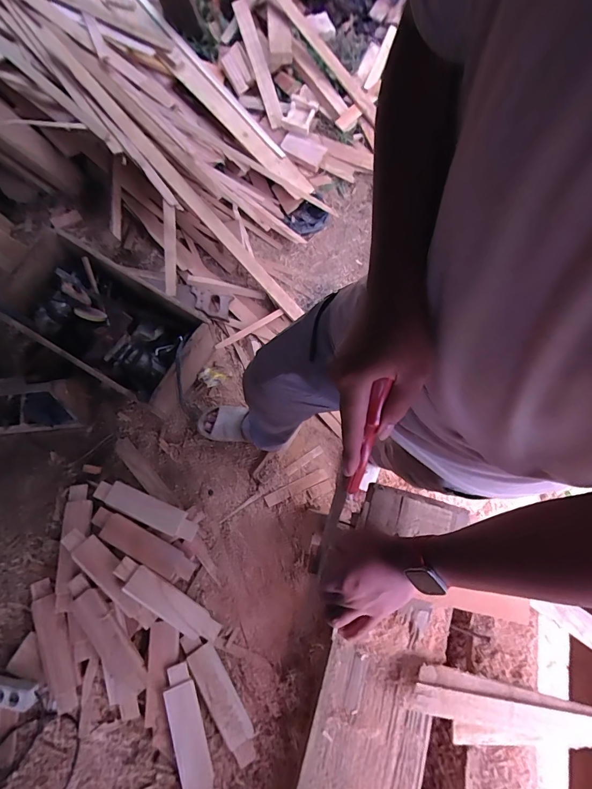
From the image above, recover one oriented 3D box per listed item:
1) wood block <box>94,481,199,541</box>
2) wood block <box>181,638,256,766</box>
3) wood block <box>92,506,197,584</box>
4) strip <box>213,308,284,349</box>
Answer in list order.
[{"bbox_3d":[-0.470,0.359,1.193,0.338,0.029,0.080,23,73,6],"label":"wood block"},{"bbox_3d":[-0.216,0.841,1.057,0.079,0.050,0.345,-33,76,-11],"label":"wood block"},{"bbox_3d":[-0.471,0.459,1.160,0.348,0.046,0.082,29,73,8],"label":"wood block"},{"bbox_3d":[-0.175,-0.247,1.423,0.285,0.022,0.027,-30,96,-6],"label":"strip"}]

